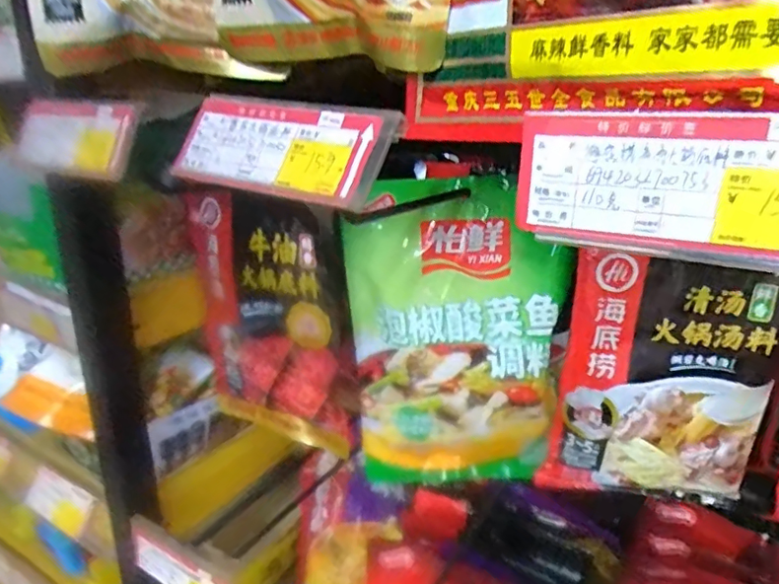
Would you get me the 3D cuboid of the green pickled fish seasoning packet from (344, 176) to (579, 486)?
[{"bbox_3d":[0.050,0.041,0.431,0.155,0.242,0.032,3,20,8],"label":"green pickled fish seasoning packet"}]

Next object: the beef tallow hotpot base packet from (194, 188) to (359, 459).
[{"bbox_3d":[-0.097,0.022,0.453,0.153,0.203,0.035,13,22,28],"label":"beef tallow hotpot base packet"}]

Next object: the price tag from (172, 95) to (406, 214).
[{"bbox_3d":[-0.045,-0.058,0.222,0.097,0.041,0.006,15,-13,26],"label":"price tag"}]

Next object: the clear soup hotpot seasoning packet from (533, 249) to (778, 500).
[{"bbox_3d":[0.193,0.065,0.388,0.141,0.174,0.016,3,20,8],"label":"clear soup hotpot seasoning packet"}]

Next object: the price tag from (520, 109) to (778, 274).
[{"bbox_3d":[0.086,-0.030,0.162,0.094,0.041,0.004,11,23,29],"label":"price tag"}]

